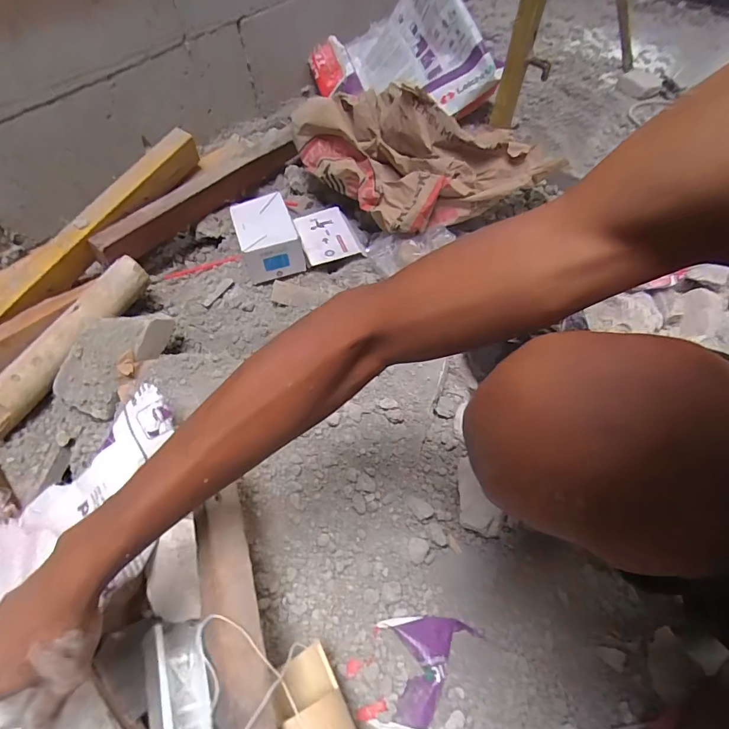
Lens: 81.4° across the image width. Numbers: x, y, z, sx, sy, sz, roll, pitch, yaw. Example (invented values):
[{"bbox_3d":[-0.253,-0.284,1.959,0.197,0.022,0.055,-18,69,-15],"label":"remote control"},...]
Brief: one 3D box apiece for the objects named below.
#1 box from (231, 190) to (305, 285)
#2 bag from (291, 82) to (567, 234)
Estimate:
[{"bbox_3d":[-0.178,-0.233,0.771,0.098,0.069,0.156,-17,57,-10],"label":"box"},{"bbox_3d":[0.101,-0.396,0.796,0.305,0.127,0.393,-38,63,-21],"label":"bag"}]

